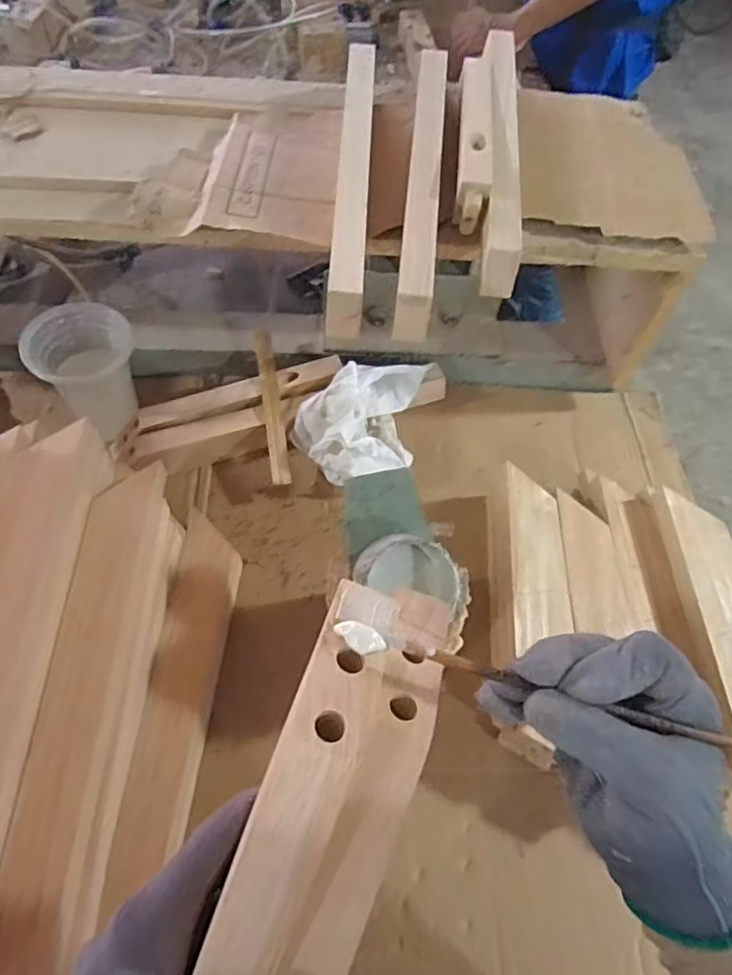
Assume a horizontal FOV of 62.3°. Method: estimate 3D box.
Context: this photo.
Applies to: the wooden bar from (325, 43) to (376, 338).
[{"bbox_3d":[-0.010,-0.311,0.600,0.030,0.046,0.389,4,59,-2],"label":"wooden bar"}]

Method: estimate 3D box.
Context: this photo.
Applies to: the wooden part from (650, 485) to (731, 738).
[{"bbox_3d":[0.342,0.130,0.576,0.061,0.031,0.283,-1,59,-5],"label":"wooden part"}]

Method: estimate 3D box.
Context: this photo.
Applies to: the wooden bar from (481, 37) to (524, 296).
[{"bbox_3d":[0.140,-0.358,0.629,0.031,0.050,0.391,7,59,0],"label":"wooden bar"}]

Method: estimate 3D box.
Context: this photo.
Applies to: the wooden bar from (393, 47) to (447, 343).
[{"bbox_3d":[0.058,-0.317,0.610,0.029,0.047,0.404,6,59,-1],"label":"wooden bar"}]

